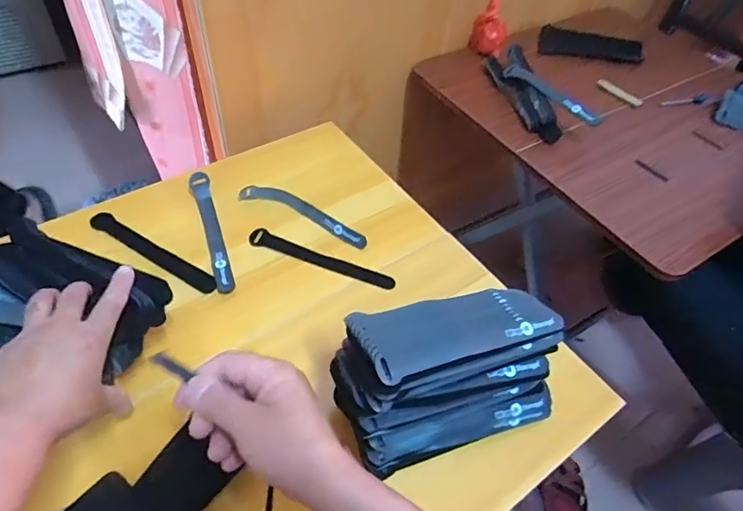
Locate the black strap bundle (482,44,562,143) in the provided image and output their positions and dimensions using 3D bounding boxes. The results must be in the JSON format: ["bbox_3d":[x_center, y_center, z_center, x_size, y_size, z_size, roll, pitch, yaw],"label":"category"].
[{"bbox_3d":[0.250,-0.278,0.822,0.063,0.046,0.221,-4,51,-9],"label":"black strap bundle"}]

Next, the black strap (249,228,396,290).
[{"bbox_3d":[-0.065,0.005,0.633,0.196,0.010,0.028,19,51,10],"label":"black strap"}]

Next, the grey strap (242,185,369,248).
[{"bbox_3d":[-0.089,-0.060,0.669,0.189,0.014,0.037,21,62,12],"label":"grey strap"}]

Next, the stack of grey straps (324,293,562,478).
[{"bbox_3d":[0.076,0.112,0.472,0.214,0.121,0.107,-13,53,-16],"label":"stack of grey straps"}]

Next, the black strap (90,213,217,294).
[{"bbox_3d":[-0.274,-0.004,0.618,0.198,0.007,0.025,28,54,16],"label":"black strap"}]

